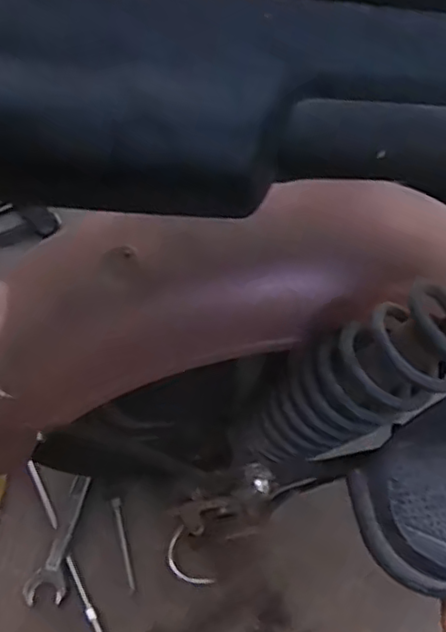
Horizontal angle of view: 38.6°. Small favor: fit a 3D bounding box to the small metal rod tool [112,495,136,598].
[{"bbox_3d":[-0.101,0.237,0.661,0.009,0.004,0.095,-13,74,-6],"label":"small metal rod tool"}]

